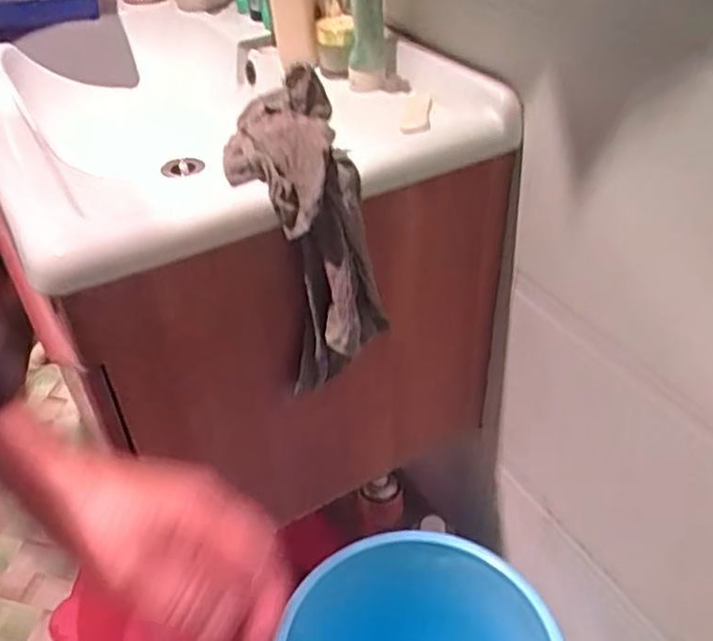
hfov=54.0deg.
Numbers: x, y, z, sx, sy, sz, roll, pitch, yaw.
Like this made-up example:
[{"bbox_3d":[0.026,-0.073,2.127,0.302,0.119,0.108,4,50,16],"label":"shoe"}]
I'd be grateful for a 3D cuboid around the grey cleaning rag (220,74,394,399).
[{"bbox_3d":[-0.041,-0.066,0.654,0.093,0.274,0.117,-26,46,-24],"label":"grey cleaning rag"}]

